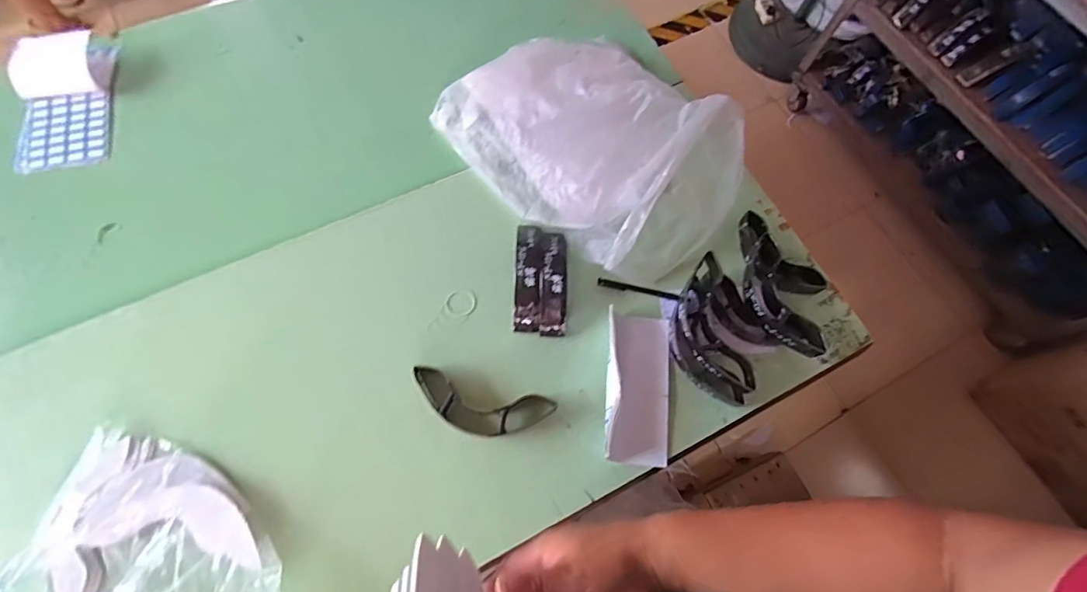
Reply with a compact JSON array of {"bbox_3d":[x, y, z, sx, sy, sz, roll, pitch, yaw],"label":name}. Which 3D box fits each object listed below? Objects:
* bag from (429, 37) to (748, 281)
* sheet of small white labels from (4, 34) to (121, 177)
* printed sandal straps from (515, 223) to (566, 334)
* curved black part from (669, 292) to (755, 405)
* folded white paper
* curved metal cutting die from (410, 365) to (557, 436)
[{"bbox_3d":[0.071,-0.248,0.737,0.470,0.127,0.307,41,73,12],"label":"bag"},{"bbox_3d":[-0.773,-0.308,0.769,0.130,0.083,0.229,-5,70,-4],"label":"sheet of small white labels"},{"bbox_3d":[-0.005,-0.029,0.689,0.077,0.051,0.164,0,70,-2],"label":"printed sandal straps"},{"bbox_3d":[0.221,0.074,0.663,0.067,0.058,0.166,-21,72,-10],"label":"curved black part"},{"bbox_3d":[0.131,0.121,0.656,0.092,0.051,0.204,5,70,-1],"label":"folded white paper"},{"bbox_3d":[-0.084,0.150,0.644,0.188,0.034,0.066,14,70,3],"label":"curved metal cutting die"}]

